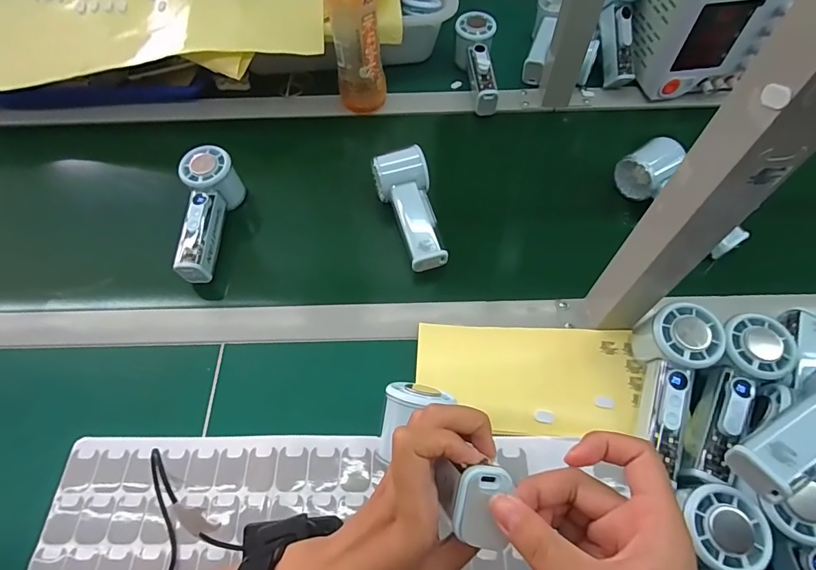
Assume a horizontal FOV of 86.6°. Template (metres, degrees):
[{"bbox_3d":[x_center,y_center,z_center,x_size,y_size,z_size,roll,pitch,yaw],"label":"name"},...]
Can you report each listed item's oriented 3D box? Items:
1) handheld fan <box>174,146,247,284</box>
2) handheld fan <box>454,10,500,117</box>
[{"bbox_3d":[-0.231,-0.078,0.498,0.051,0.055,0.155,2,73,3],"label":"handheld fan"},{"bbox_3d":[0.102,-0.311,0.620,0.053,0.062,0.156,-6,76,-2],"label":"handheld fan"}]

